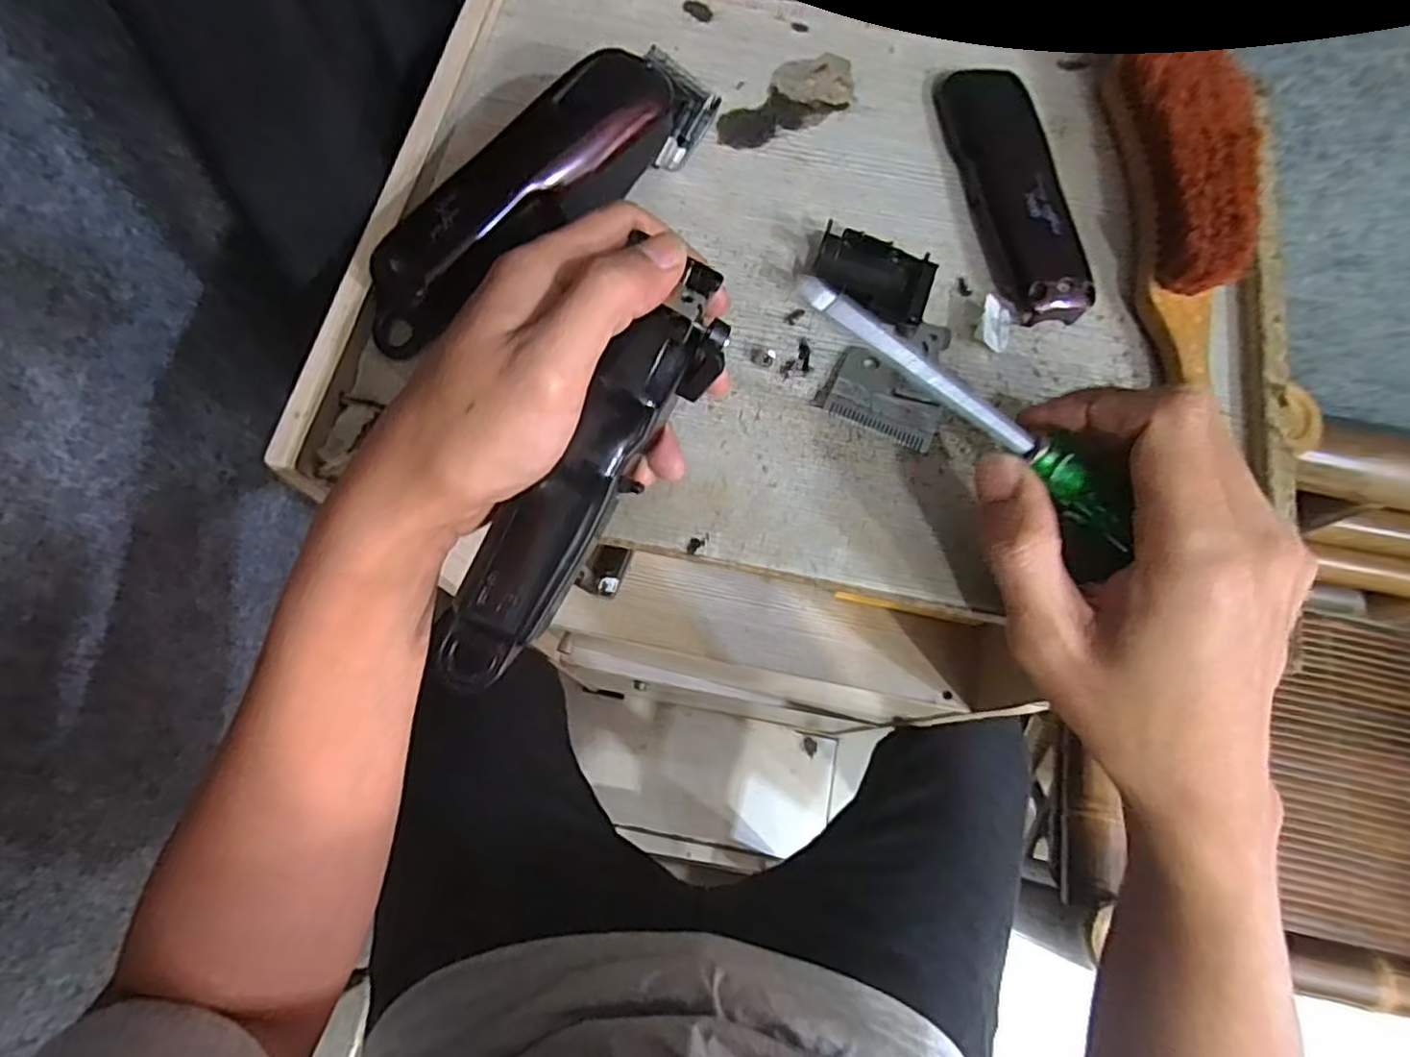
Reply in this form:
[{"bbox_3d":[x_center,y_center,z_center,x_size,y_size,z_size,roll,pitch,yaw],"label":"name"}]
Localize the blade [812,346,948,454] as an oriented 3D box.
[{"bbox_3d":[0.075,-0.054,0.293,0.050,0.007,0.032,30,72,11],"label":"blade"}]

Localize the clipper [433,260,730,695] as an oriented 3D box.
[{"bbox_3d":[-0.045,-0.018,0.262,0.031,0.034,0.172,35,94,12],"label":"clipper"}]

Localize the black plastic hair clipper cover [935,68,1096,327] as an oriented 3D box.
[{"bbox_3d":[0.142,-0.158,0.319,0.038,0.017,0.140,-8,70,-3],"label":"black plastic hair clipper cover"}]

